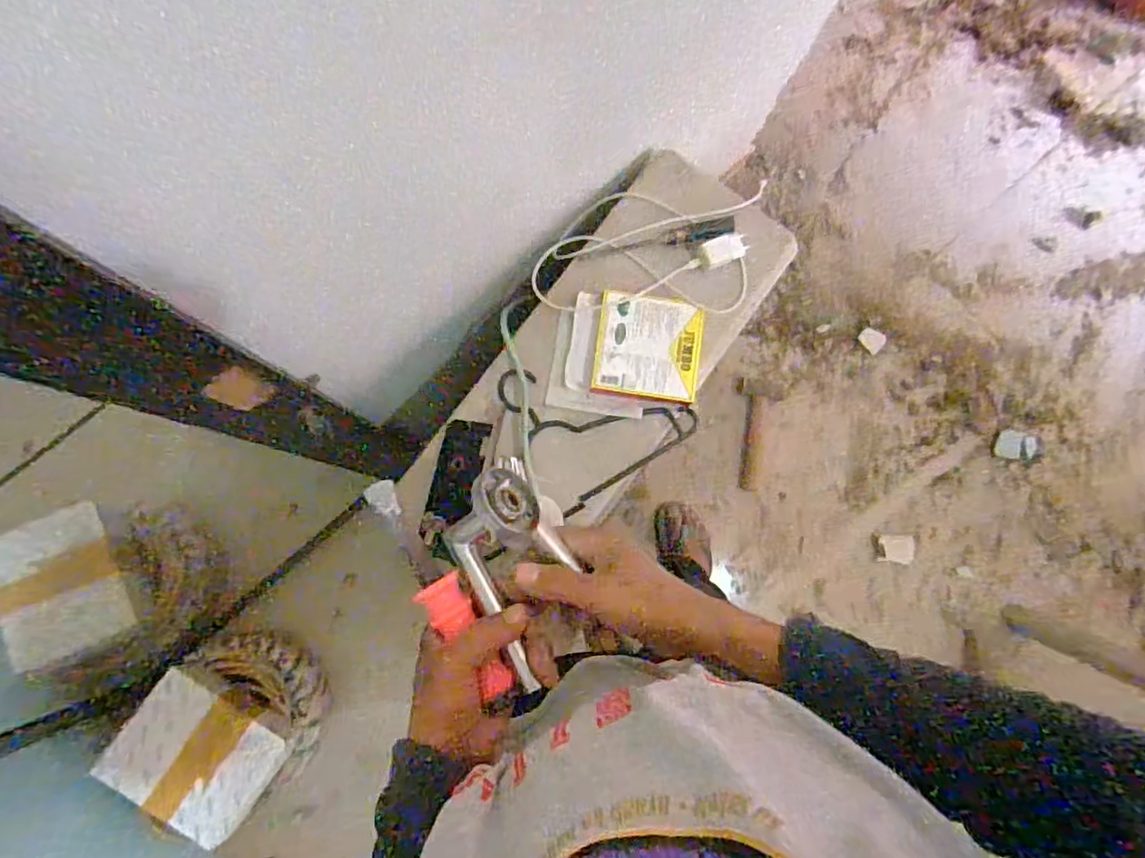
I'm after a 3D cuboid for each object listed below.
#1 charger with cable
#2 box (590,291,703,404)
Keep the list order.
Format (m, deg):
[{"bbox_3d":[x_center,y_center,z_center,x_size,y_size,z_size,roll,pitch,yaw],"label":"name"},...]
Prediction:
[{"bbox_3d":[0.103,-0.246,0.857,0.303,0.040,0.194,3,77,3],"label":"charger with cable"},{"bbox_3d":[0.100,-0.107,0.817,0.132,0.021,0.137,8,82,-2],"label":"box"}]

